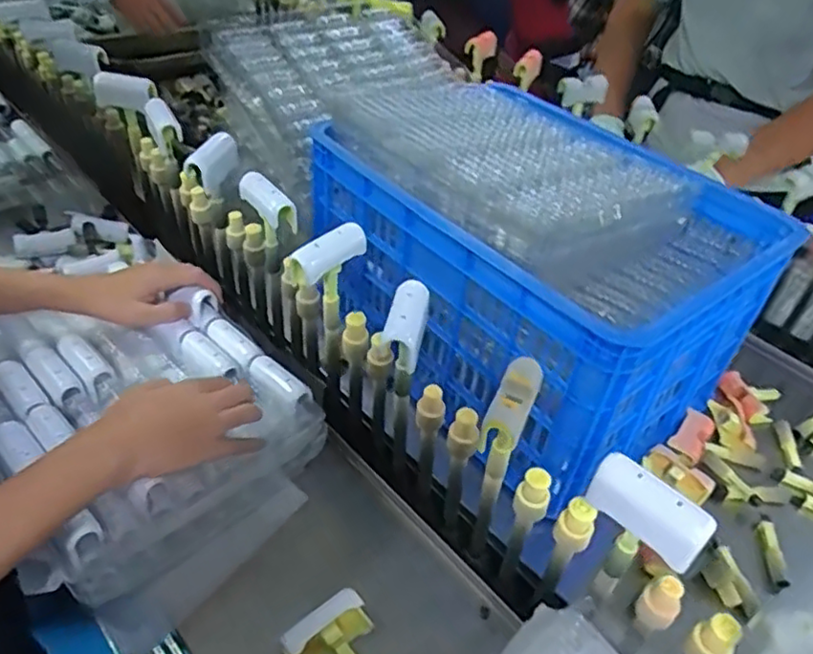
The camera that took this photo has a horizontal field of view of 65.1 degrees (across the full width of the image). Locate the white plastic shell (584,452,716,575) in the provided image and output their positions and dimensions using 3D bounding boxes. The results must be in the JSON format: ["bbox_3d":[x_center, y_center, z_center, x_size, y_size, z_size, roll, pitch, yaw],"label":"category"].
[{"bbox_3d":[0.159,0.120,0.419,0.020,0.043,0.076,-27,52,-32],"label":"white plastic shell"}]

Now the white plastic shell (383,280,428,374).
[{"bbox_3d":[0.001,-0.005,0.533,0.033,0.023,0.083,21,55,-6],"label":"white plastic shell"}]

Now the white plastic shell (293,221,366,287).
[{"bbox_3d":[-0.070,-0.070,0.595,0.069,0.033,0.022,-29,53,-33],"label":"white plastic shell"}]

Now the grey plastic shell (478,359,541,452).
[{"bbox_3d":[0.079,0.058,0.474,0.027,0.026,0.084,23,64,17],"label":"grey plastic shell"}]

